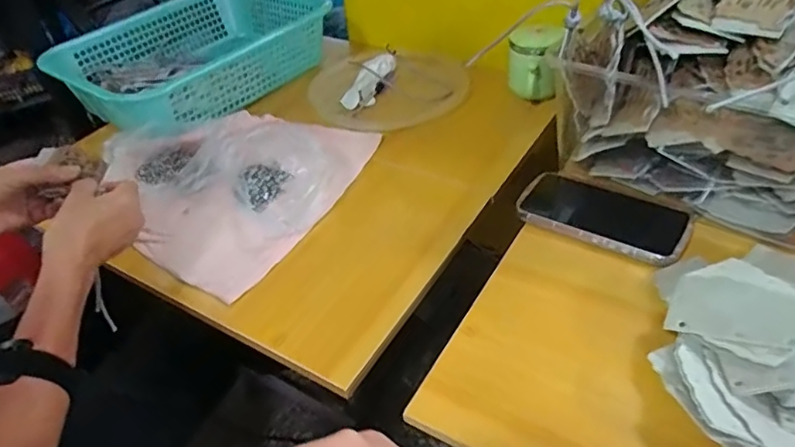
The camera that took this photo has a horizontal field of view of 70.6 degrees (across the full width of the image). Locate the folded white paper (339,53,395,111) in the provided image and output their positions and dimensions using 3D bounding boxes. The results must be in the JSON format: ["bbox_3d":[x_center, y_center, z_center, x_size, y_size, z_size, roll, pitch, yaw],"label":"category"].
[{"bbox_3d":[-0.040,-0.227,0.874,0.041,0.023,0.145,14,46,21],"label":"folded white paper"}]

